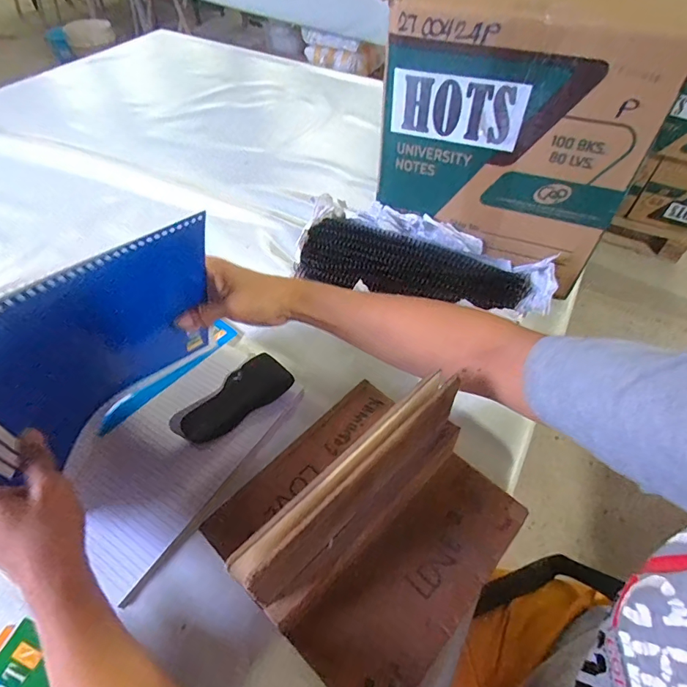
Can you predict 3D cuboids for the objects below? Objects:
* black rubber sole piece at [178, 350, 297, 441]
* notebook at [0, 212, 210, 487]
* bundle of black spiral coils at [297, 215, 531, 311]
[{"bbox_3d":[-0.115,0.055,0.457,0.117,0.013,0.055,-33,58,-24],"label":"black rubber sole piece"},{"bbox_3d":[-0.206,0.015,0.345,0.030,0.187,0.237,41,57,10],"label":"notebook"},{"bbox_3d":[0.081,-0.086,0.549,0.286,0.050,0.098,16,53,12],"label":"bundle of black spiral coils"}]

